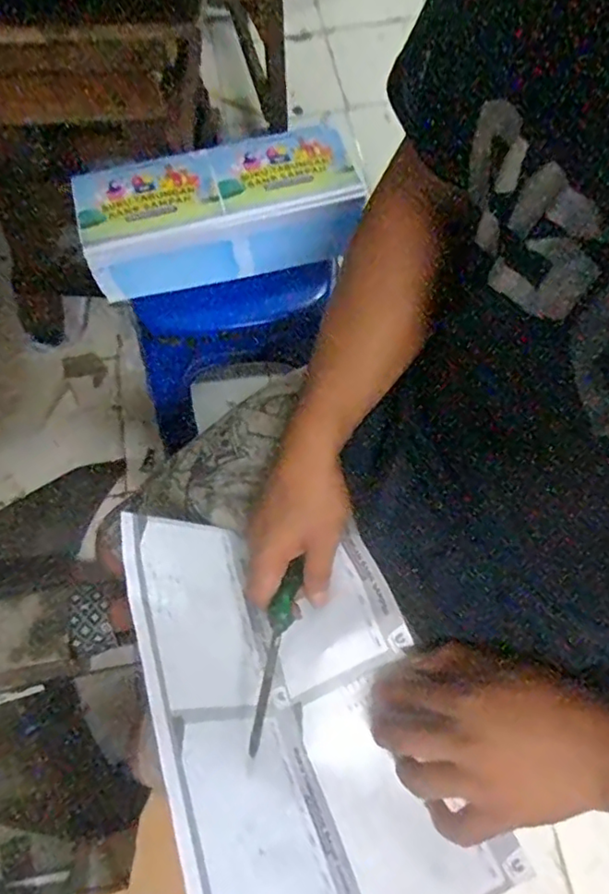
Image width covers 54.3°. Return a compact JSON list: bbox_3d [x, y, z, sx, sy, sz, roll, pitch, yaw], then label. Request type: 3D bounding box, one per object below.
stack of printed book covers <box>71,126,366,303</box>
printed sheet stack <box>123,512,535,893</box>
[{"bbox_3d":[-0.095,-0.270,0.678,0.300,0.073,0.133,-13,68,-5],"label":"stack of printed book covers"},{"bbox_3d":[-0.008,0.165,0.398,0.180,0.108,0.305,-23,69,-9],"label":"printed sheet stack"}]

